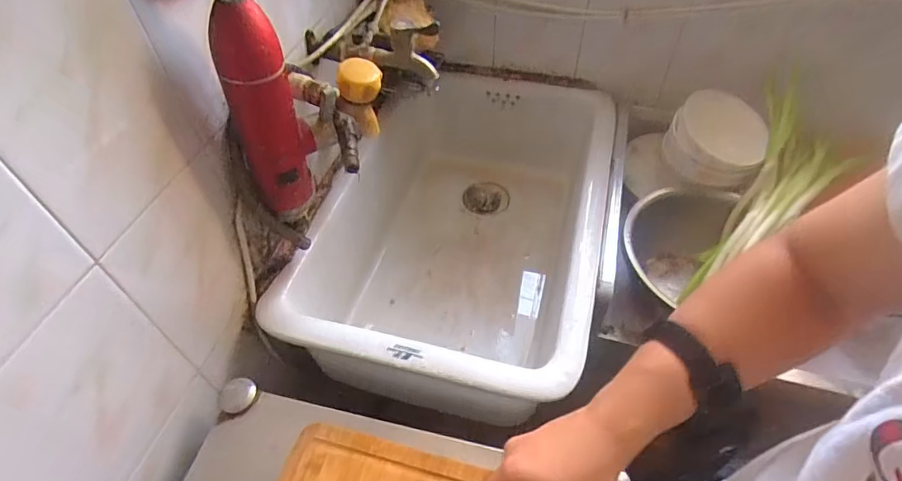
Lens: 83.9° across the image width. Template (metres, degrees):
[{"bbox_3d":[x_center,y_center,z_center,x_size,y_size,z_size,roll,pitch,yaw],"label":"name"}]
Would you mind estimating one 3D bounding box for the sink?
[{"bbox_3d":[0.036,-0.012,0.813,0.376,0.215,0.583,13,52,12],"label":"sink"}]

